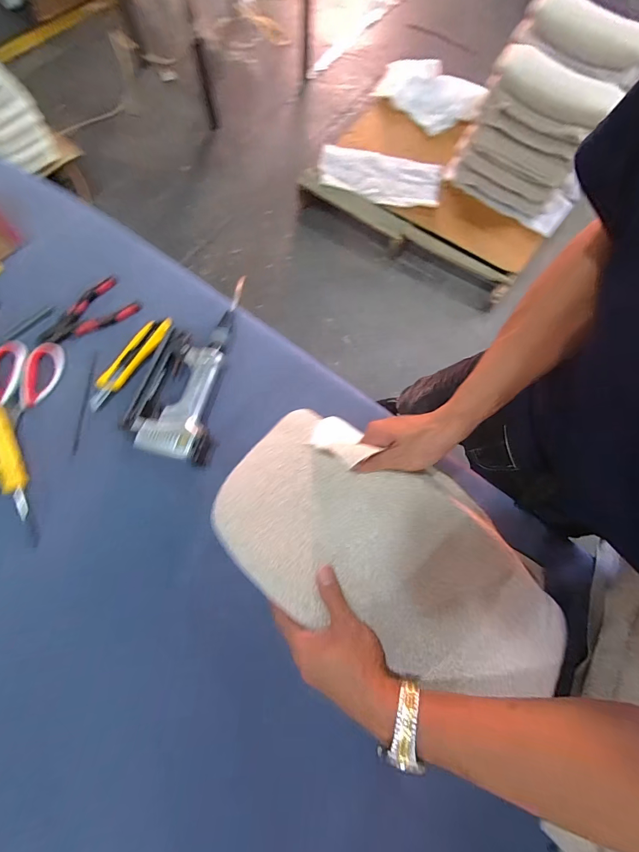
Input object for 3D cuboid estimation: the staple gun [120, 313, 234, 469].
[{"bbox_3d":[-0.199,-0.075,0.520,0.130,0.036,0.247,13,72,1],"label":"staple gun"}]

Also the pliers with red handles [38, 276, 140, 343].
[{"bbox_3d":[-0.380,-0.184,0.563,0.149,0.017,0.084,-32,77,-12],"label":"pliers with red handles"}]

